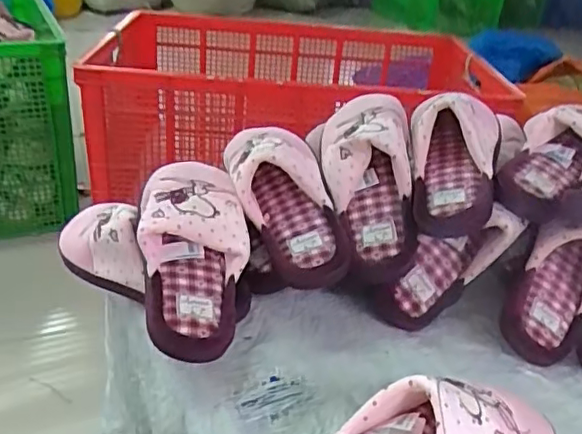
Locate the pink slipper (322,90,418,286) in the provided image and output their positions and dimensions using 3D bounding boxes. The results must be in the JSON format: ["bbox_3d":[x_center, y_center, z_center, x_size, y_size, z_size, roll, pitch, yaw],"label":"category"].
[{"bbox_3d":[0.086,-0.041,0.640,0.089,0.072,0.222,1,66,-7],"label":"pink slipper"}]

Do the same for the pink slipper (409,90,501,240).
[{"bbox_3d":[0.177,-0.066,0.628,0.096,0.068,0.201,8,58,6],"label":"pink slipper"}]

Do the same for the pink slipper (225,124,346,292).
[{"bbox_3d":[-0.005,-0.025,0.633,0.099,0.076,0.229,-10,55,-24],"label":"pink slipper"}]

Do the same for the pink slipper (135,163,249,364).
[{"bbox_3d":[-0.093,0.023,0.565,0.102,0.058,0.239,1,54,-7],"label":"pink slipper"}]

